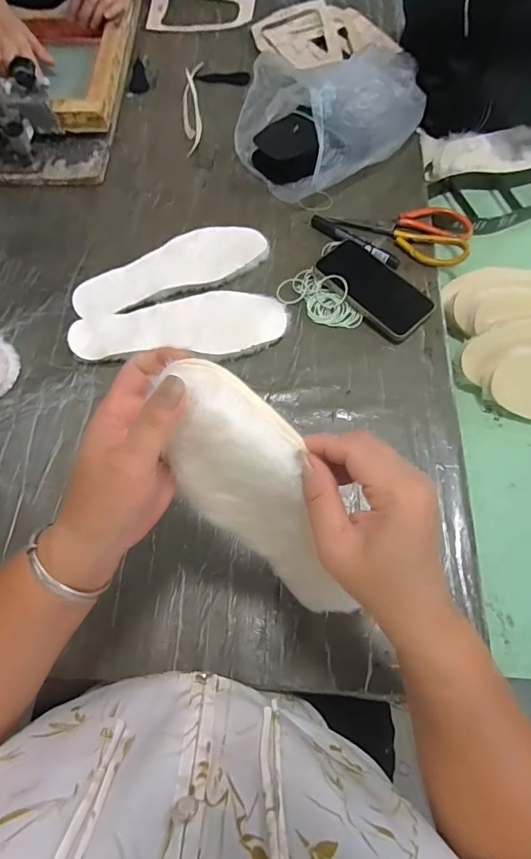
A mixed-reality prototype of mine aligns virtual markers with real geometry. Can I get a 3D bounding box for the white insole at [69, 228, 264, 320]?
[{"bbox_3d":[-0.131,-0.223,0.599,0.264,0.006,0.086,-20,74,-6],"label":"white insole"}]

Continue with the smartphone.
[{"bbox_3d":[0.139,-0.183,0.568,0.073,0.013,0.153,-44,76,-4],"label":"smartphone"}]

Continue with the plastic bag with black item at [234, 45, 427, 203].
[{"bbox_3d":[0.099,-0.494,0.666,0.285,0.101,0.216,-37,70,-13],"label":"plastic bag with black item"}]

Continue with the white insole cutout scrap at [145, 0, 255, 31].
[{"bbox_3d":[-0.125,-0.826,0.861,0.203,0.007,0.138,5,70,2],"label":"white insole cutout scrap"}]

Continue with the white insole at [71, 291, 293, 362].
[{"bbox_3d":[-0.111,-0.133,0.566,0.268,0.020,0.091,0,68,0],"label":"white insole"}]

